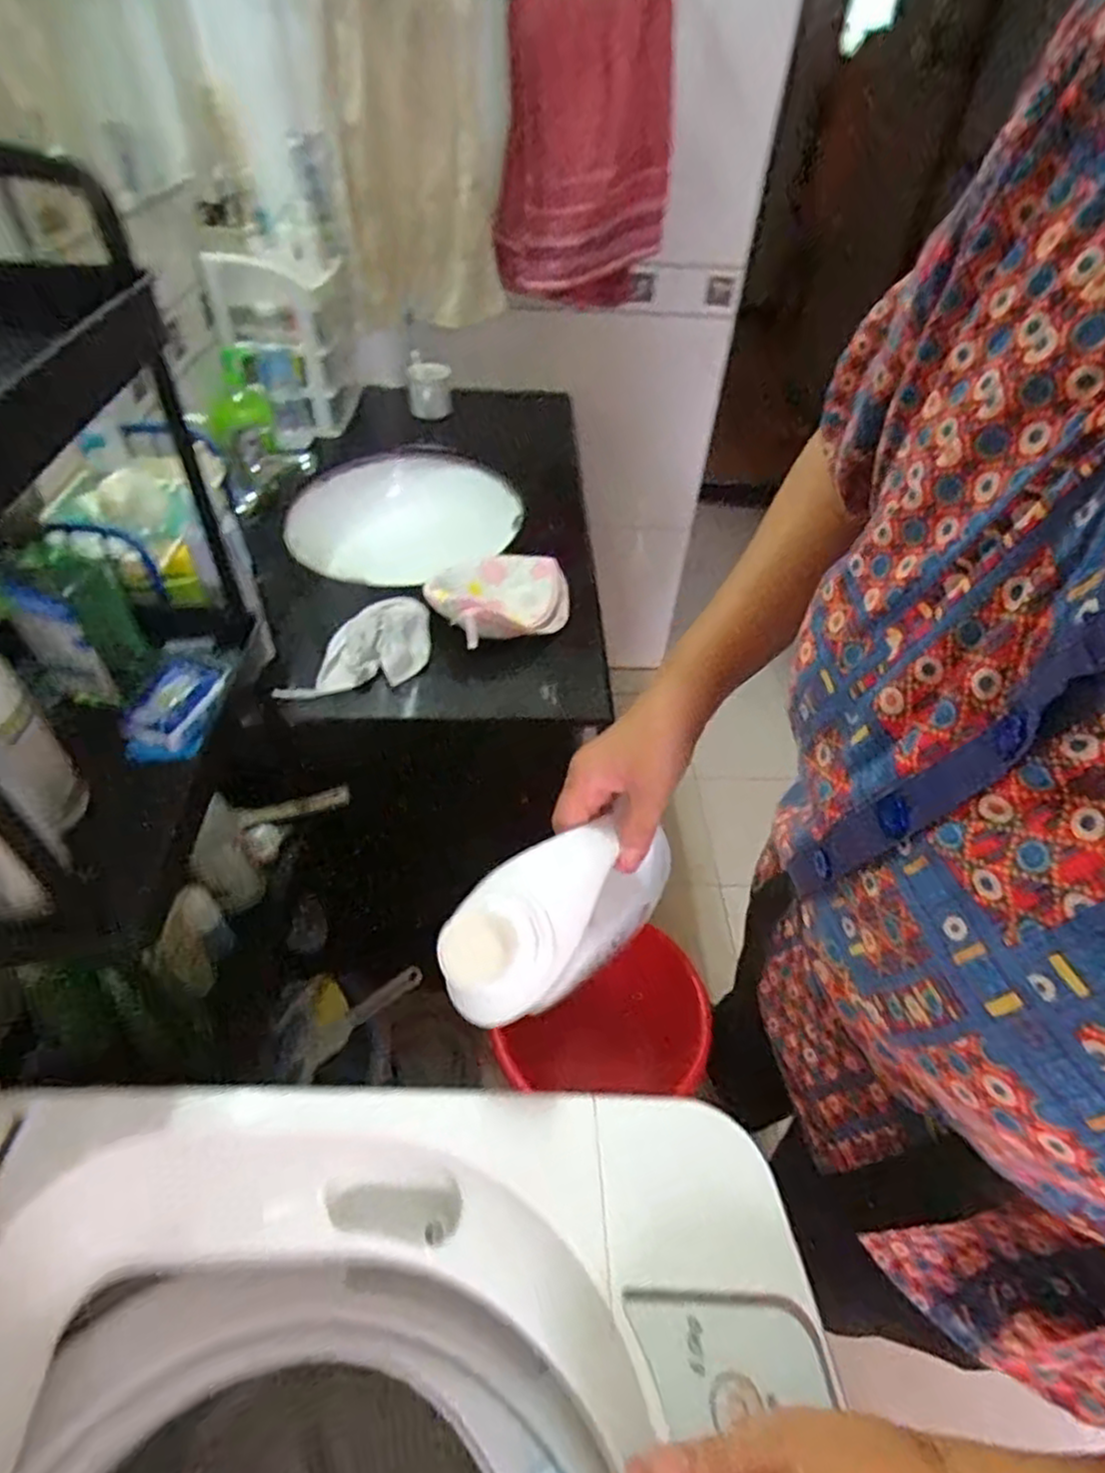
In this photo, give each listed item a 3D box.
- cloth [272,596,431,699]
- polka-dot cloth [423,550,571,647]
[{"bbox_3d":[-0.233,-0.108,0.827,0.190,0.054,0.102,-14,47,-16],"label":"cloth"},{"bbox_3d":[-0.071,-0.192,0.909,0.185,0.046,0.176,-27,52,-26],"label":"polka-dot cloth"}]

